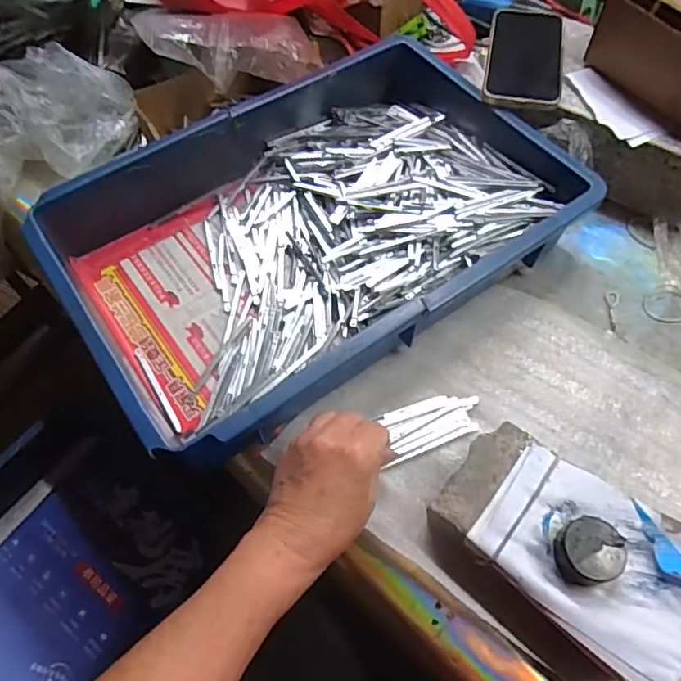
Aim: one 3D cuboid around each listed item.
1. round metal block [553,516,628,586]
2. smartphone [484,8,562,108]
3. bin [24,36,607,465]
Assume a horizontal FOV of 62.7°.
[{"bbox_3d":[0.159,0.134,0.357,0.039,0.022,0.038,-1,59,1],"label":"round metal block"},{"bbox_3d":[0.186,-0.286,0.564,0.074,0.013,0.140,10,60,7],"label":"smartphone"},{"bbox_3d":[-0.022,-0.102,0.513,0.430,0.086,0.283,-32,63,-16],"label":"bin"}]

